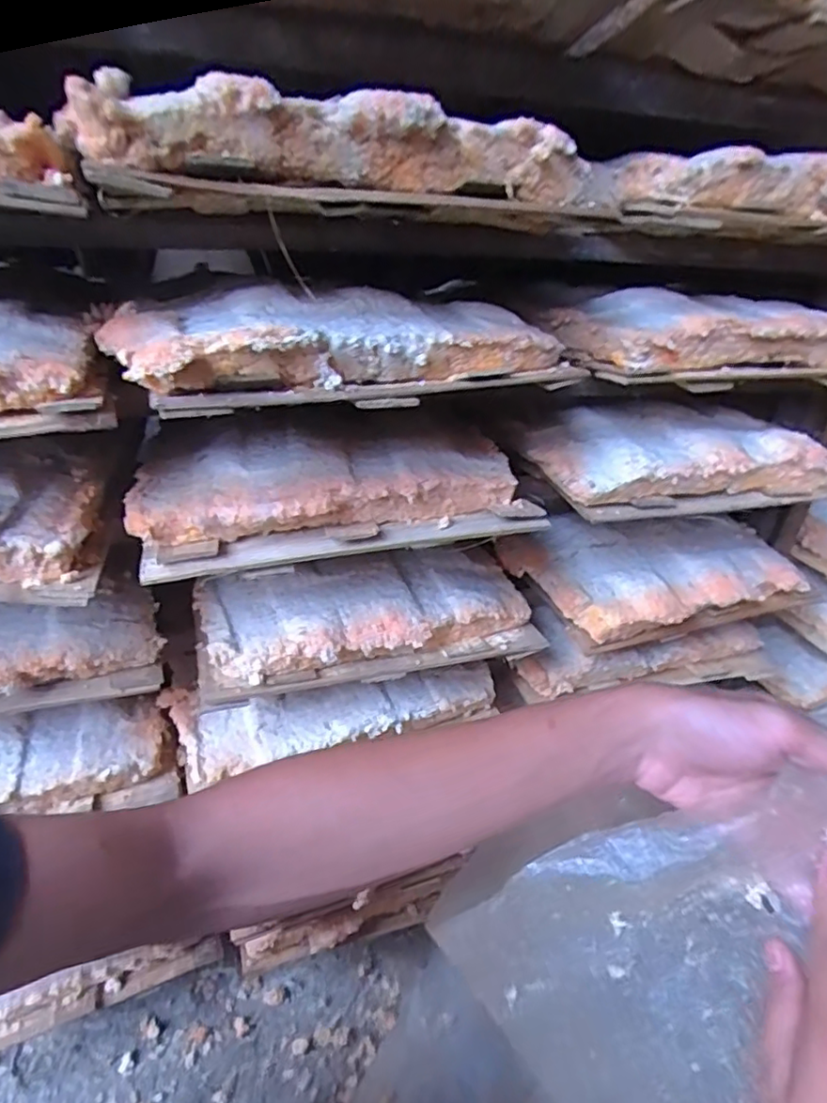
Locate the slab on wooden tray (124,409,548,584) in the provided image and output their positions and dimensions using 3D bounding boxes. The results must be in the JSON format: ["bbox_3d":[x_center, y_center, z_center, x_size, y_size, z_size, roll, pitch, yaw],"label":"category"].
[{"bbox_3d":[-0.050,-0.046,0.371,0.223,0.051,0.119,-5,30,-13],"label":"slab on wooden tray"}]

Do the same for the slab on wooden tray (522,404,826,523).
[{"bbox_3d":[0.192,-0.073,0.439,0.233,0.044,0.110,-5,30,-13],"label":"slab on wooden tray"}]

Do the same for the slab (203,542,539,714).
[{"bbox_3d":[-0.029,0.044,0.414,0.226,0.039,0.093,-7,30,-17],"label":"slab"}]

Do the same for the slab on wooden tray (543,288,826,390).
[{"bbox_3d":[0.205,-0.143,0.400,0.215,0.041,0.096,-6,30,-14],"label":"slab on wooden tray"}]

